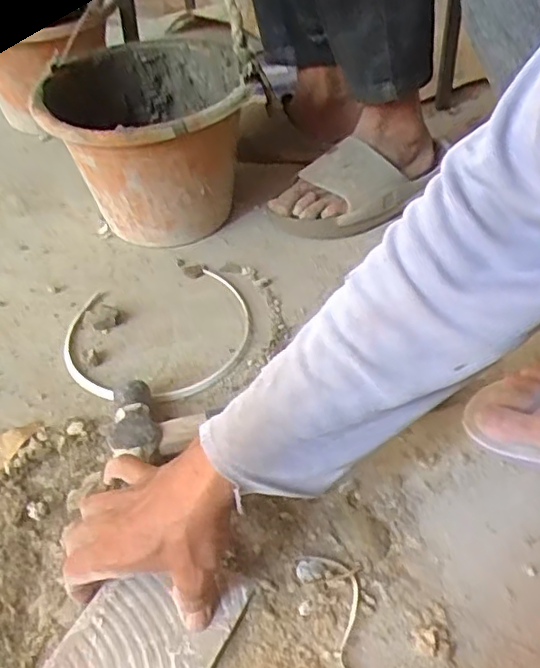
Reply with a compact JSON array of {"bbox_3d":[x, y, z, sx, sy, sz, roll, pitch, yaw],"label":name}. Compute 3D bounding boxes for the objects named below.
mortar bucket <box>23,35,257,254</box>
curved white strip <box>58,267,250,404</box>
[{"bbox_3d":[-0.136,-0.221,0.744,0.217,0.197,0.279,-9,45,-8],"label":"mortar bucket"},{"bbox_3d":[-0.111,-0.001,0.638,0.190,0.014,0.171,-15,46,-14],"label":"curved white strip"}]

